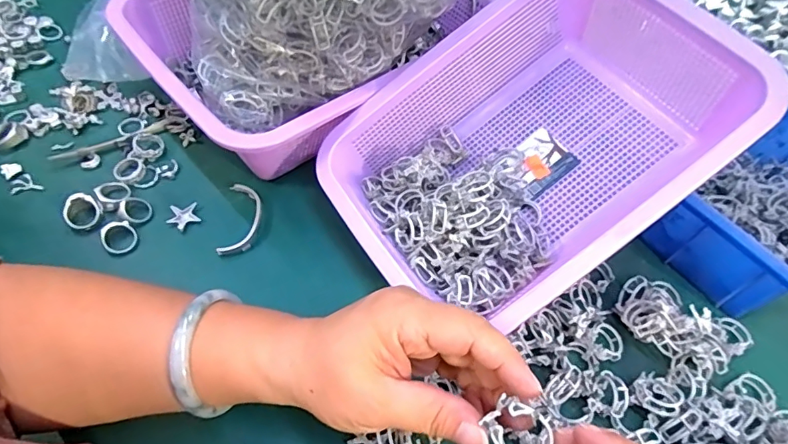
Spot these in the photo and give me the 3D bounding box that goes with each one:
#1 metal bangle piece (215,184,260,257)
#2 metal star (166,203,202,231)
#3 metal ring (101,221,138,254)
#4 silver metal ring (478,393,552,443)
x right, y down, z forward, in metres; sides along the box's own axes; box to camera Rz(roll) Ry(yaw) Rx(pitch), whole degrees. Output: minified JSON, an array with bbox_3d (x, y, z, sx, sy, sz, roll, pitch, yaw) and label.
[{"bbox_3d":[-0.120,-0.003,0.381,0.026,0.009,0.064,3,57,-2],"label":"metal bangle piece"},{"bbox_3d":[-0.166,-0.004,0.381,0.023,0.007,0.021,-14,59,-14],"label":"metal star"},{"bbox_3d":[-0.207,0.010,0.363,0.023,0.008,0.026,-32,65,-24],"label":"metal ring"},{"bbox_3d":[0.055,0.092,0.211,0.024,0.006,0.028,-34,70,7],"label":"silver metal ring"}]

